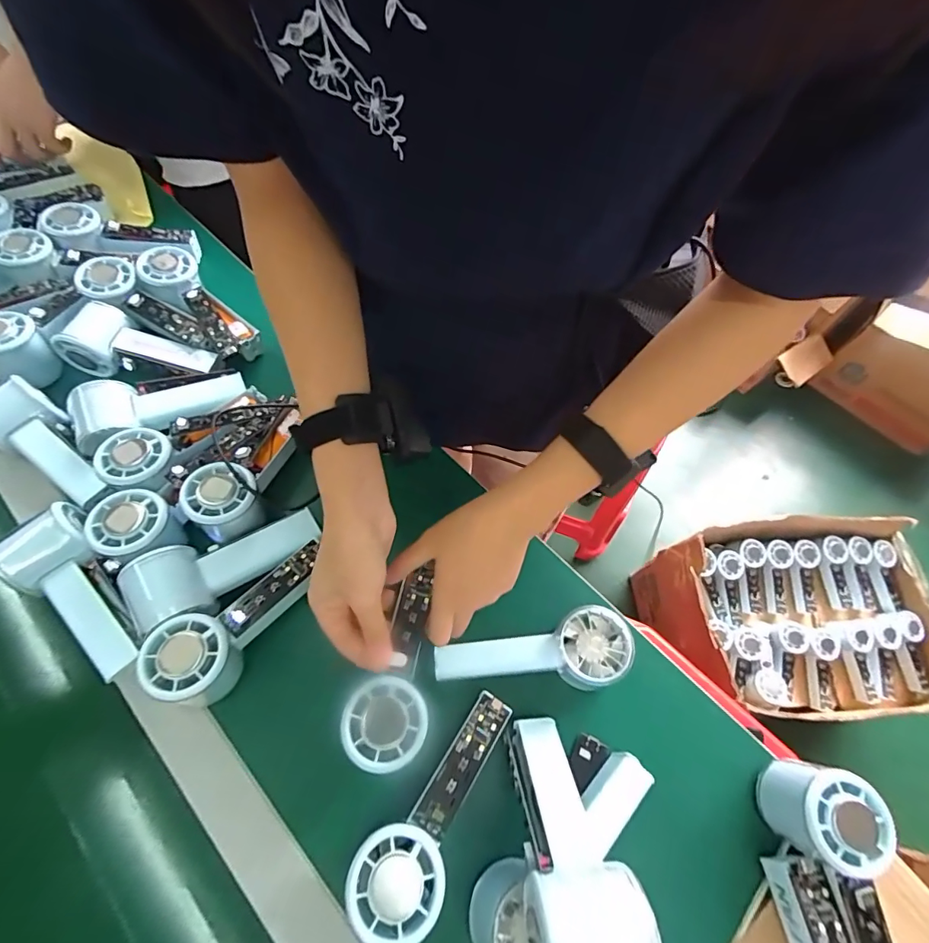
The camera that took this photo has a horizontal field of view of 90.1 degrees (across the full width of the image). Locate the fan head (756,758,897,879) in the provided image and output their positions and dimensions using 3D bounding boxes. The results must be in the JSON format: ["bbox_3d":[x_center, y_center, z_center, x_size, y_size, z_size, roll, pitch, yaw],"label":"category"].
[{"bbox_3d":[0.253,0.241,0.328,0.052,0.059,0.057,1,63,-3],"label":"fan head"}]

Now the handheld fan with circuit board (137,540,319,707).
[{"bbox_3d":[-0.177,0.120,0.379,0.058,0.058,0.150,37,53,14],"label":"handheld fan with circuit board"}]

